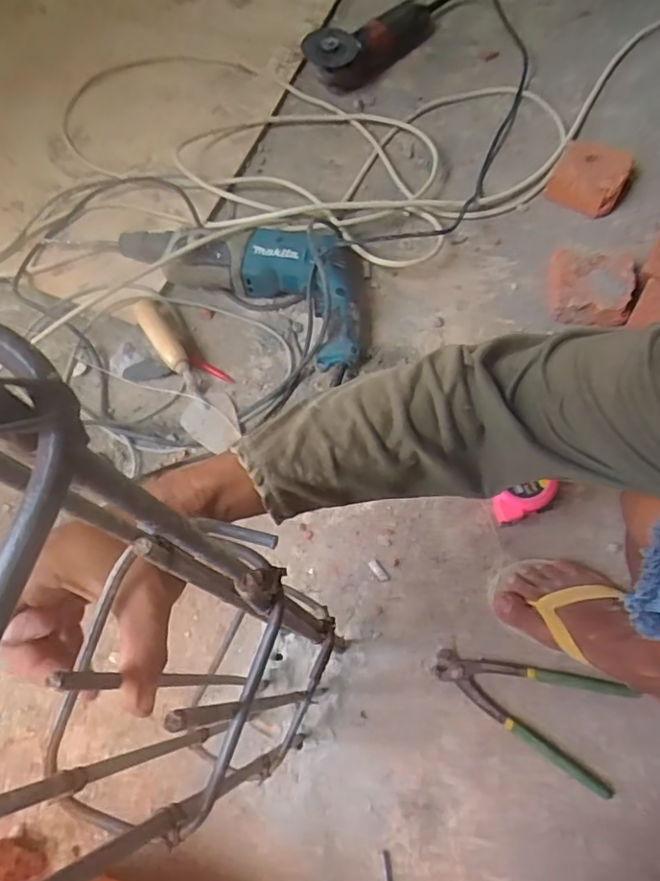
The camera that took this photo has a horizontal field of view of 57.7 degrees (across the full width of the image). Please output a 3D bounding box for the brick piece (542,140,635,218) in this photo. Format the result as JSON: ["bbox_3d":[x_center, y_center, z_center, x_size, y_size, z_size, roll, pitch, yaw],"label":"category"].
[{"bbox_3d":[0.415,-0.421,0.955,0.110,0.051,0.113,26,71,11],"label":"brick piece"}]

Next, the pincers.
[{"bbox_3d":[0.226,0.291,0.680,0.213,0.010,0.111,24,70,10],"label":"pincers"}]

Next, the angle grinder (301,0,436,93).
[{"bbox_3d":[0.080,-0.738,1.084,0.301,0.087,0.093,-41,73,-15],"label":"angle grinder"}]

